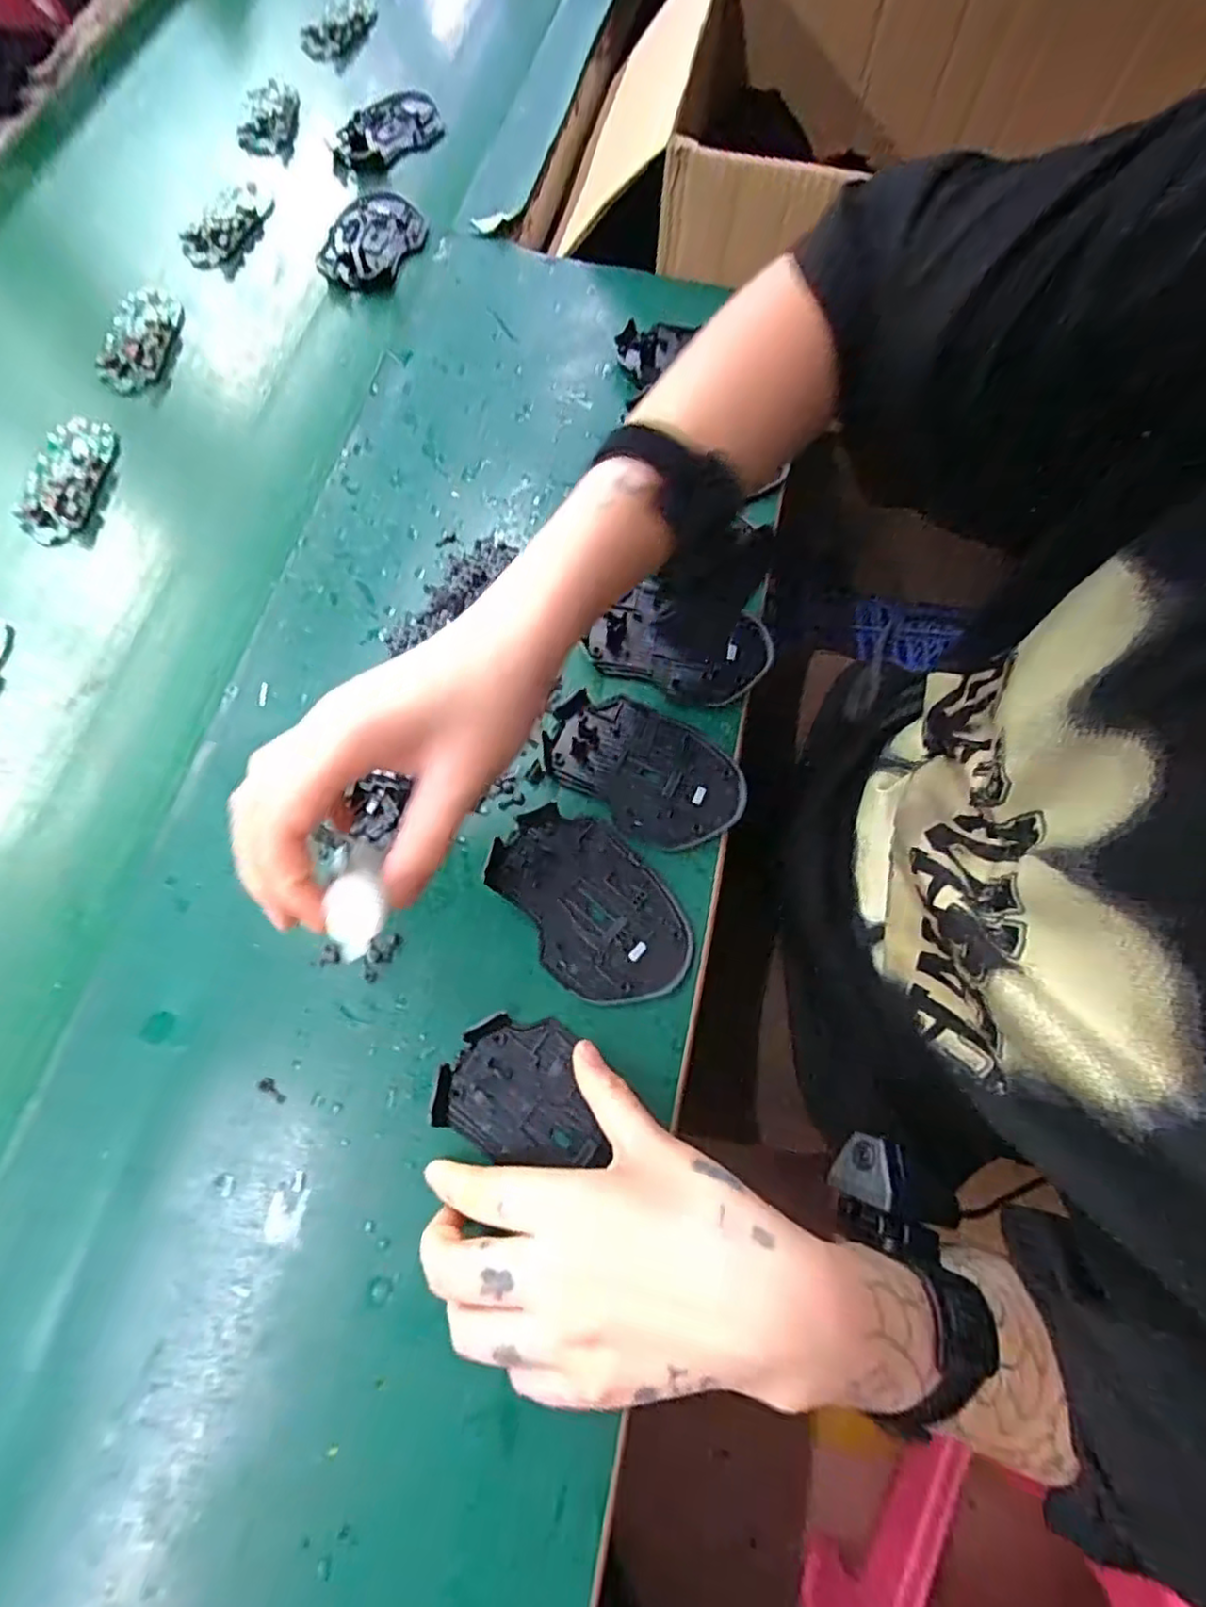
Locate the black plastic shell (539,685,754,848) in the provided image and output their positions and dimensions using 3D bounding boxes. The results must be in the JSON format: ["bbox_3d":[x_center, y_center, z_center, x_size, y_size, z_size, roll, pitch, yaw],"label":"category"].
[{"bbox_3d":[0.024,-0.021,0.382,0.113,0.013,0.074,31,72,11],"label":"black plastic shell"}]

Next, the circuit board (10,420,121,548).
[{"bbox_3d":[-0.357,-0.218,0.448,0.046,0.017,0.095,5,69,2],"label":"circuit board"}]

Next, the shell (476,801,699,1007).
[{"bbox_3d":[-0.006,0.052,0.352,0.072,0.011,0.113,-36,73,-13],"label":"shell"}]

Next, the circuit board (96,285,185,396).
[{"bbox_3d":[-0.343,-0.345,0.496,0.048,0.017,0.105,3,69,1],"label":"circuit board"}]

